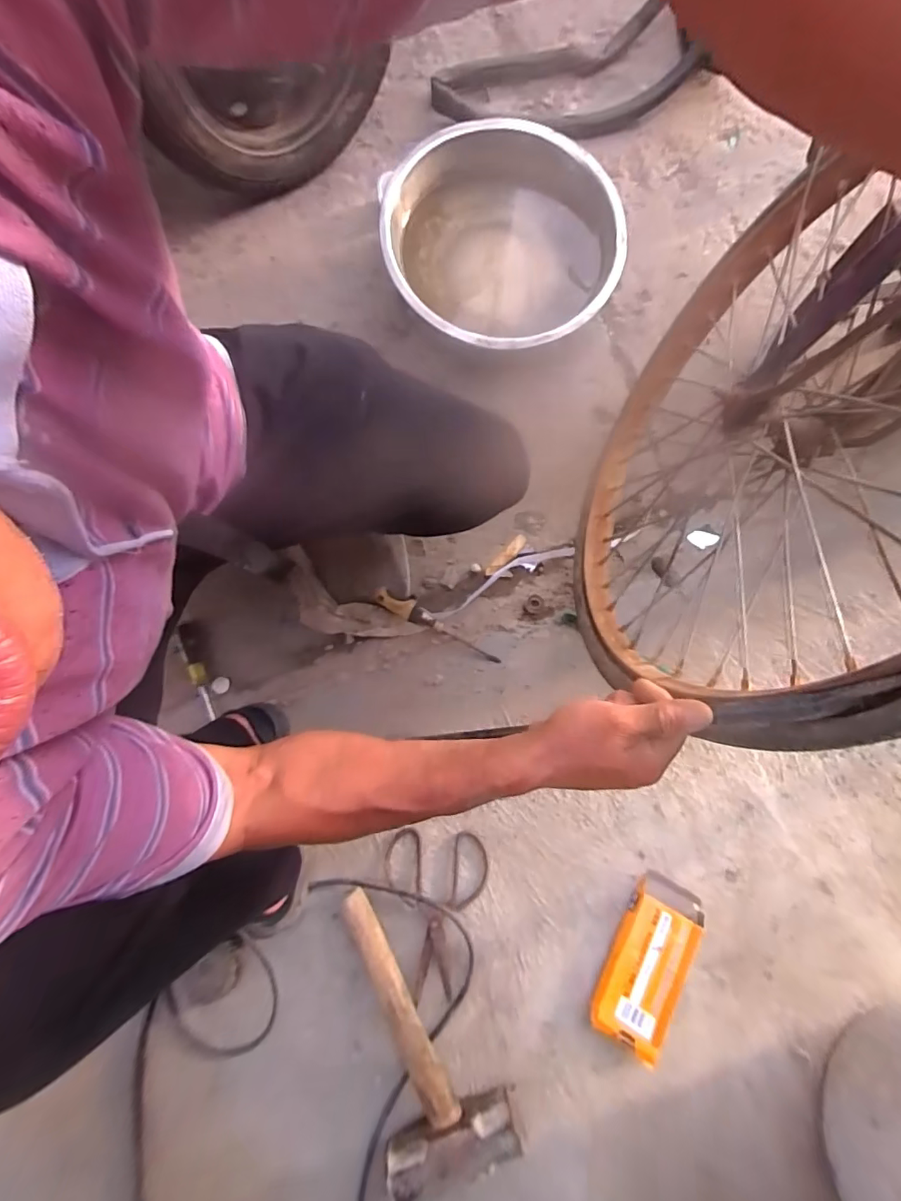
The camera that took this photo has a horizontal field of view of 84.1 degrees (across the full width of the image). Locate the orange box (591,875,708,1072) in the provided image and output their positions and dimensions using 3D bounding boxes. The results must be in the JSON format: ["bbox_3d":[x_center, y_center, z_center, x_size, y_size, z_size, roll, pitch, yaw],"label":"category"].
[{"bbox_3d":[0.234,0.426,0.589,0.082,0.032,0.180,28,78,8],"label":"orange box"}]

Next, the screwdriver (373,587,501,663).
[{"bbox_3d":[-0.019,0.035,0.771,0.214,0.026,0.034,26,81,4],"label":"screwdriver"}]

